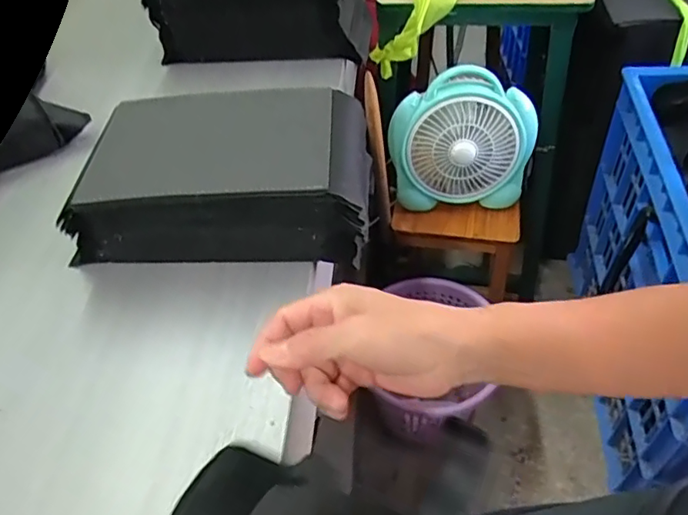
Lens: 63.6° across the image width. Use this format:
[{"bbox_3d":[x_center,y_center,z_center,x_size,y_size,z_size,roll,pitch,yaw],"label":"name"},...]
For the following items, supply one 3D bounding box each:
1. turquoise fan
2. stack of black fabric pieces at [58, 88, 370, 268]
[{"bbox_3d":[0.203,-0.194,0.958,0.243,0.214,0.080,2,48,8],"label":"turquoise fan"},{"bbox_3d":[-0.118,-0.073,0.545,0.281,0.117,0.146,-3,48,3],"label":"stack of black fabric pieces"}]

